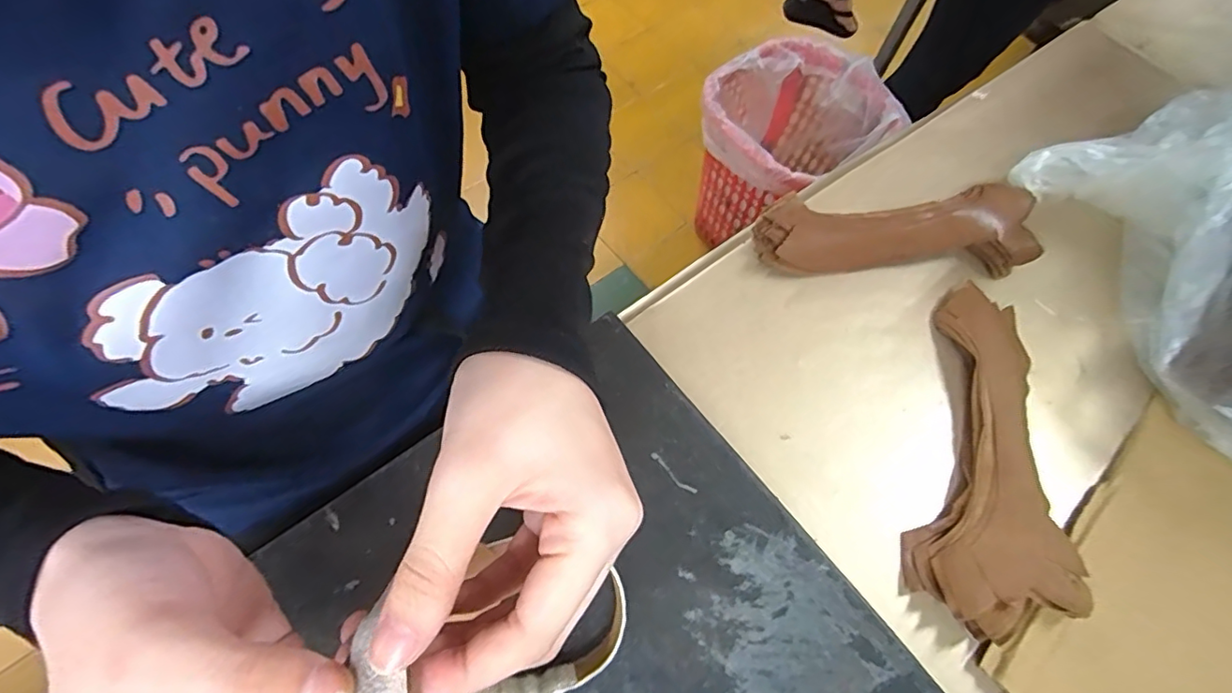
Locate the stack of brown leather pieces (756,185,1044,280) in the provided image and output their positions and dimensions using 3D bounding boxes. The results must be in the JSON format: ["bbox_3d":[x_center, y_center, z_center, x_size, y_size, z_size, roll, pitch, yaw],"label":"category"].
[{"bbox_3d":[0.214,-0.092,0.426,0.208,0.027,0.067,2,63,-3],"label":"stack of brown leather pieces"}]

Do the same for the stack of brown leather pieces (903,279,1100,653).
[{"bbox_3d":[0.231,0.060,0.361,0.094,0.020,0.228,9,63,0],"label":"stack of brown leather pieces"}]

